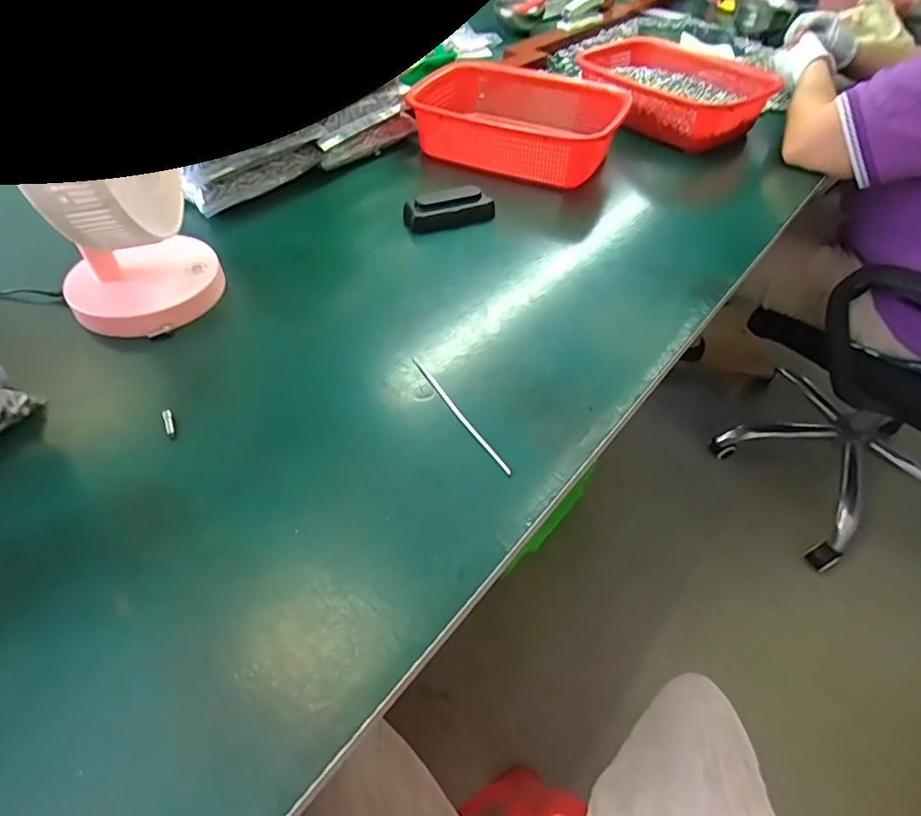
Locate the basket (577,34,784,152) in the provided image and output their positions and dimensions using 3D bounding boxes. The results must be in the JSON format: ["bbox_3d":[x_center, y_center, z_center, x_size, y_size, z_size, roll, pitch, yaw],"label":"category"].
[{"bbox_3d":[0.341,-0.514,0.842,0.206,0.068,0.275,-31,57,-27],"label":"basket"}]

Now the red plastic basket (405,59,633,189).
[{"bbox_3d":[0.083,-0.408,0.742,0.279,0.073,0.201,23,51,16],"label":"red plastic basket"}]

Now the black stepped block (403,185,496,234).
[{"bbox_3d":[-0.013,-0.239,0.627,0.105,0.031,0.044,-16,51,-16],"label":"black stepped block"}]

